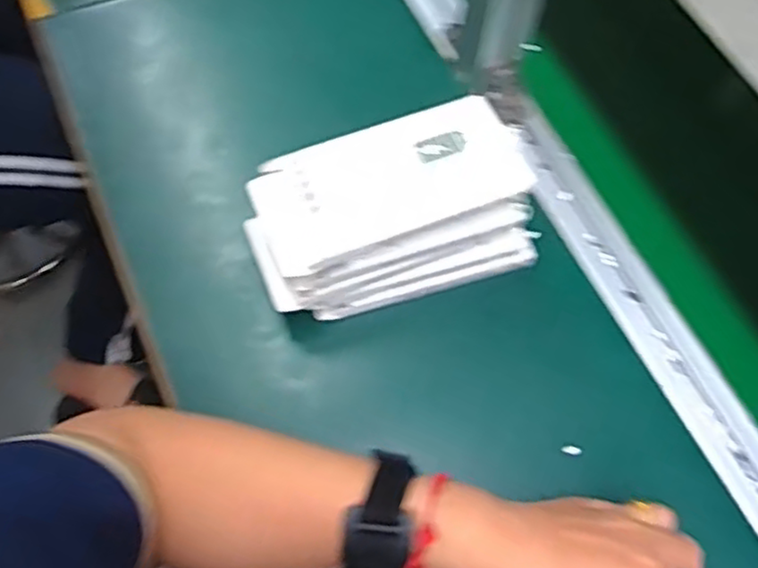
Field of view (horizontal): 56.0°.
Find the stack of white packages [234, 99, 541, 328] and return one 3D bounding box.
[{"bbox_3d":[0.011,-0.045,0.472,0.185,0.084,0.091,-19,67,-12],"label":"stack of white packages"}]

